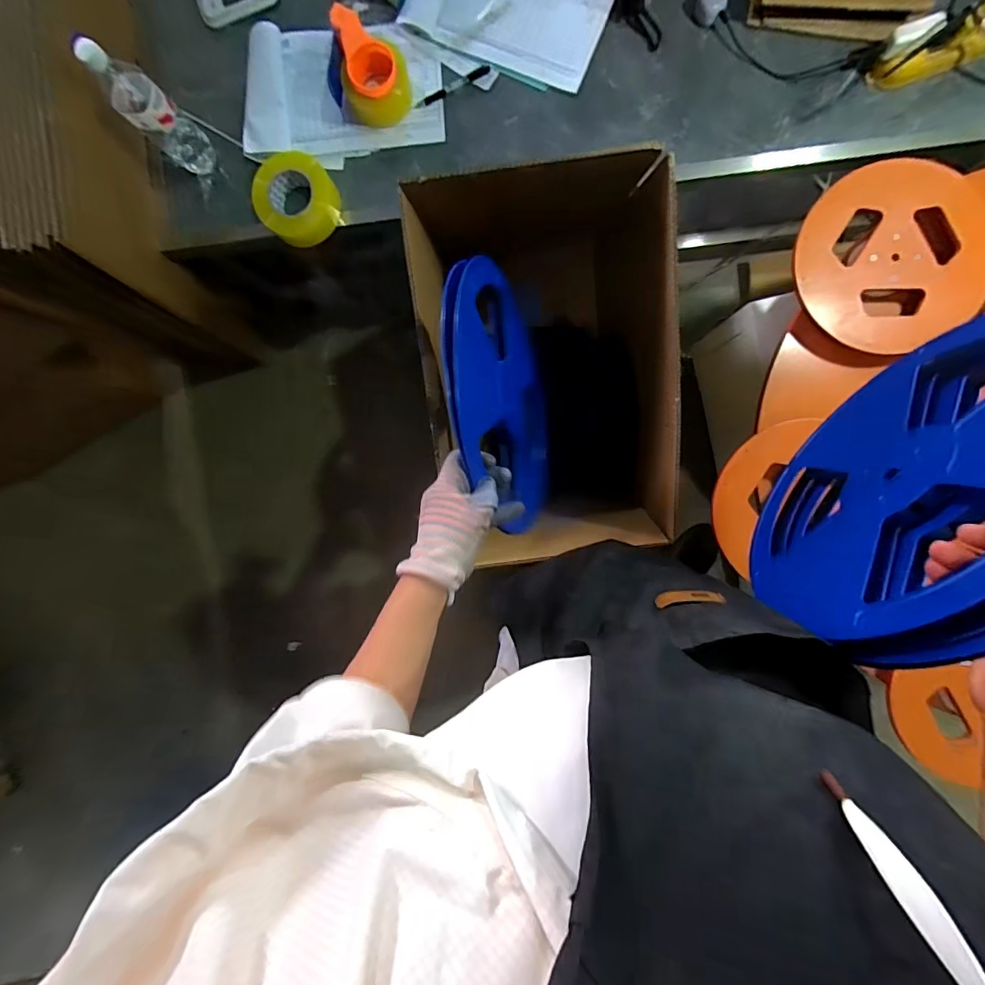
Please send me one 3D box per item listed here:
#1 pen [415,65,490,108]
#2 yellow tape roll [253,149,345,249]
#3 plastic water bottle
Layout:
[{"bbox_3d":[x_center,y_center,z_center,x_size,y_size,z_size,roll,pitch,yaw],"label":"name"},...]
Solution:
[{"bbox_3d":[-0.068,-0.699,0.793,0.138,0.012,0.018,-27,91,6],"label":"pen"},{"bbox_3d":[-0.348,-0.523,0.808,0.134,0.058,0.142,0,94,5],"label":"yellow tape roll"},{"bbox_3d":[-0.537,-0.601,0.735,0.055,0.237,0.071,42,96,2],"label":"plastic water bottle"}]

